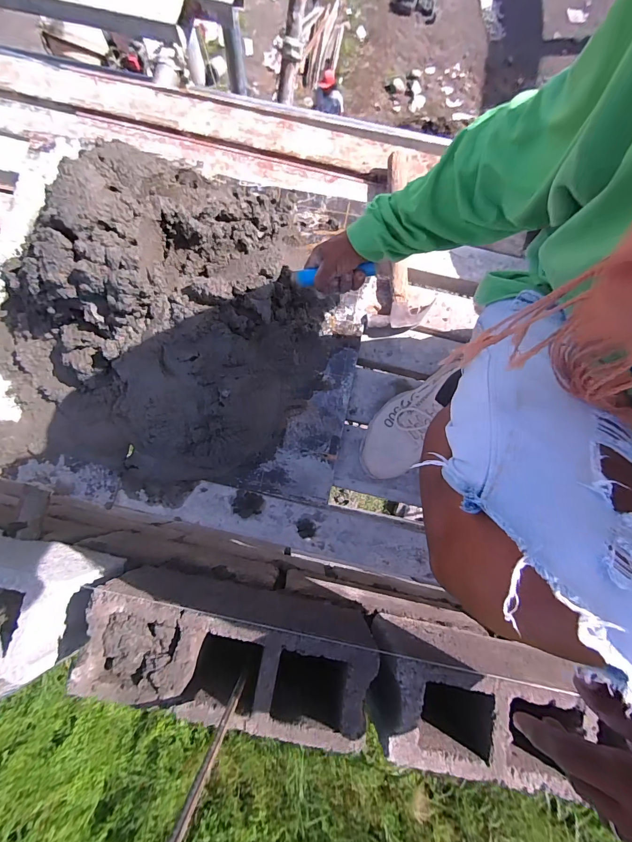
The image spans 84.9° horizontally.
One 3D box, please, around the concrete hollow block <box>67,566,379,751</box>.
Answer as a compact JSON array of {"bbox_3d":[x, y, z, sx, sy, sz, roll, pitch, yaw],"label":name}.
[{"bbox_3d":[-0.114,0.337,0.536,0.410,0.183,0.132,12,78,0],"label":"concrete hollow block"}]

